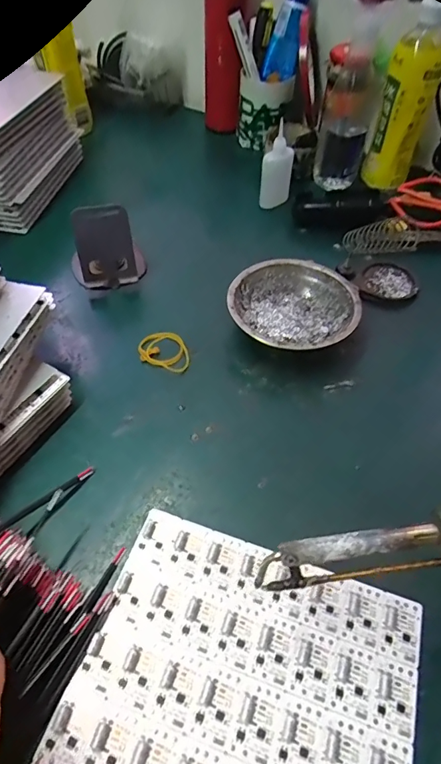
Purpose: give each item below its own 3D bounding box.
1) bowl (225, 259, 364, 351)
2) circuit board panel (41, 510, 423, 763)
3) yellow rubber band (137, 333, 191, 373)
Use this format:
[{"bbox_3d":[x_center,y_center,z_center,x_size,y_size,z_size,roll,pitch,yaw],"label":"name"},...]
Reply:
[{"bbox_3d":[0.073,-0.067,0.467,0.125,0.049,0.121,1,51,-1],"label":"bowl"},{"bbox_3d":[0.005,0.212,0.259,0.199,0.004,0.231,17,53,11],"label":"circuit board panel"},{"bbox_3d":[-0.054,-0.032,0.456,0.057,0.009,0.046,27,55,18],"label":"yellow rubber band"}]

